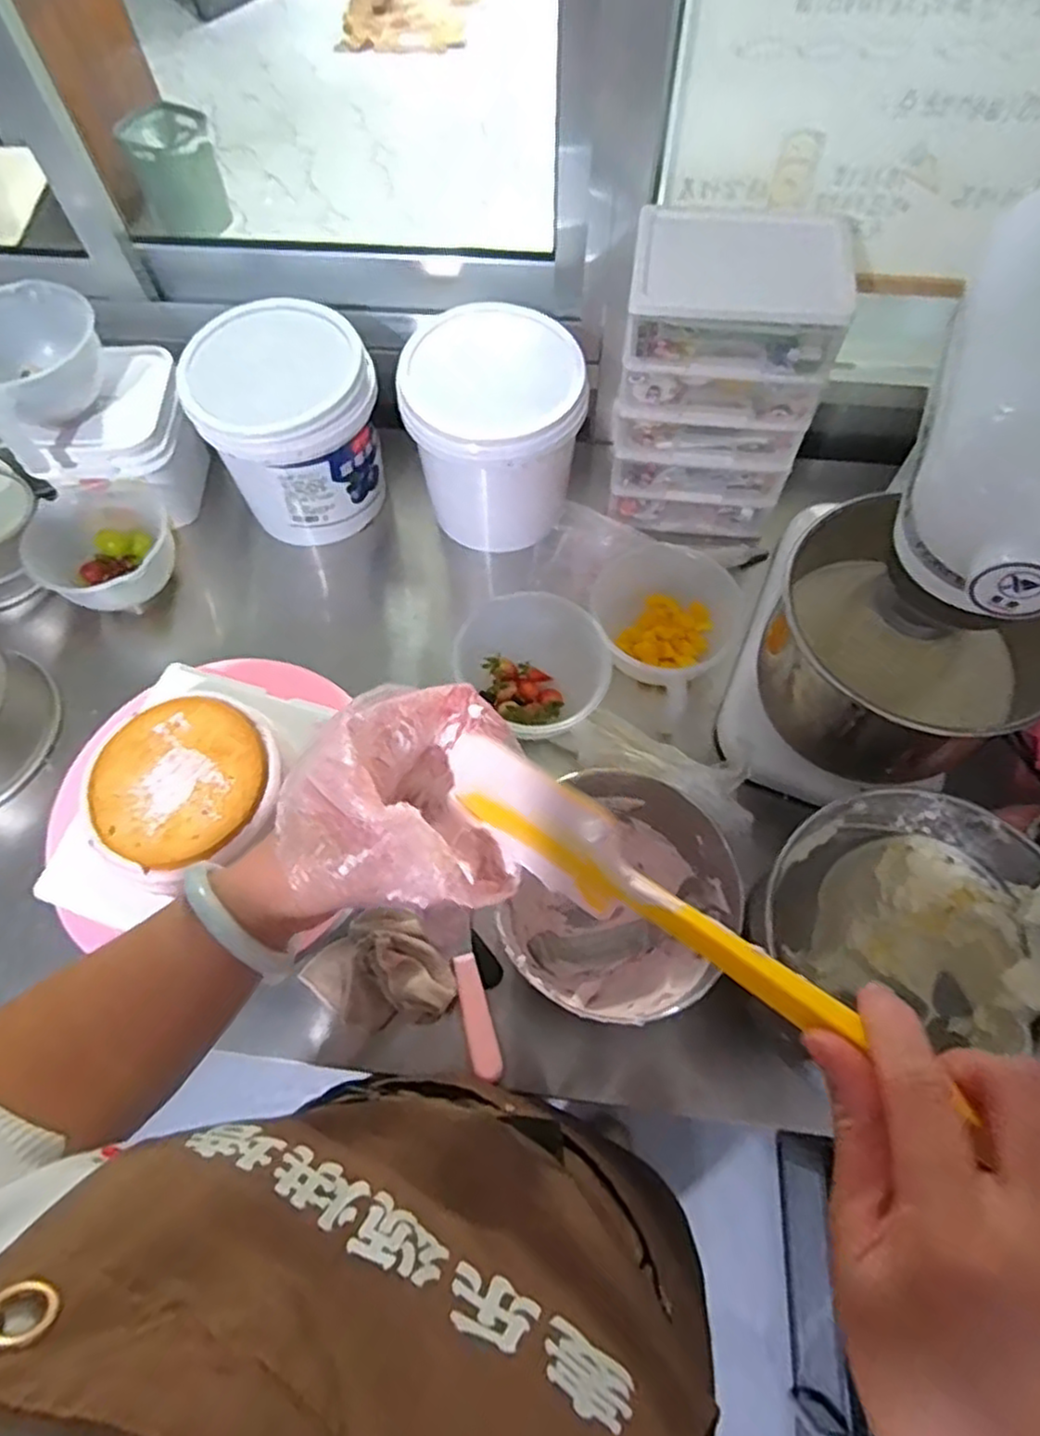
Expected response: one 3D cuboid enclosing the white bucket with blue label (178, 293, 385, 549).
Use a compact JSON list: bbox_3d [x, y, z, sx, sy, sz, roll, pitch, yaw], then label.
[{"bbox_3d":[-0.264,-0.337,0.842,0.185,0.207,0.185,0,65,1],"label":"white bucket with blue label"}]

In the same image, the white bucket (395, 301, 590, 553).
[{"bbox_3d":[-0.024,-0.345,0.852,0.192,0.205,0.199,0,65,1],"label":"white bucket"}]

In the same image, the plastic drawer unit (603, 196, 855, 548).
[{"bbox_3d":[0.206,-0.360,0.784,0.196,0.292,0.139,5,65,4],"label":"plastic drawer unit"}]

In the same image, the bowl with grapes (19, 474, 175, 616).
[{"bbox_3d":[-0.479,-0.195,0.827,0.157,0.067,0.150,0,65,1],"label":"bowl with grapes"}]

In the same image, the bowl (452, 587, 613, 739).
[{"bbox_3d":[0.017,-0.048,0.757,0.143,0.075,0.159,-37,70,-15],"label":"bowl"}]

